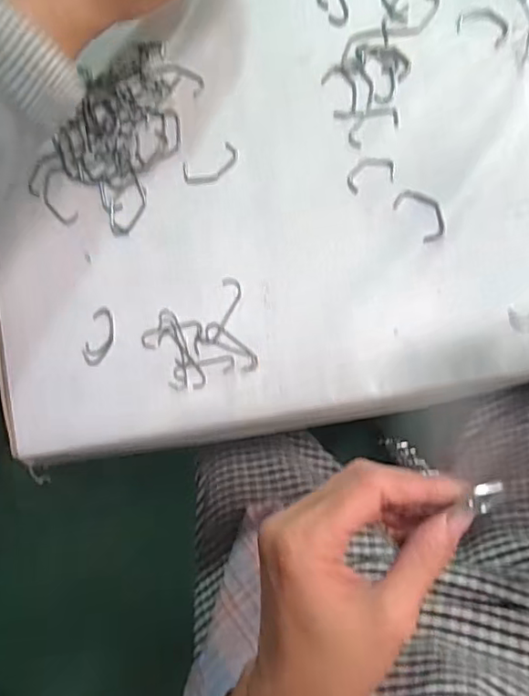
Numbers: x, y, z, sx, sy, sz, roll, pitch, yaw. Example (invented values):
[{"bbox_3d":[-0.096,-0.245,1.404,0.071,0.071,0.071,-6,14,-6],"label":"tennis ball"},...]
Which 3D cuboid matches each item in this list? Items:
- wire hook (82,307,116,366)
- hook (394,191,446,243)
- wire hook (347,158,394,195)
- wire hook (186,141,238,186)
[{"bbox_3d":[-0.110,-0.007,0.396,0.019,0.004,0.040,18,89,8],"label":"wire hook"},{"bbox_3d":[0.100,-0.086,0.371,0.022,0.004,0.039,-40,83,4],"label":"hook"},{"bbox_3d":[0.068,-0.114,0.380,0.031,0.004,0.020,-18,85,6],"label":"wire hook"},{"bbox_3d":[-0.036,-0.122,0.393,0.039,0.004,0.020,-24,84,5],"label":"wire hook"}]

